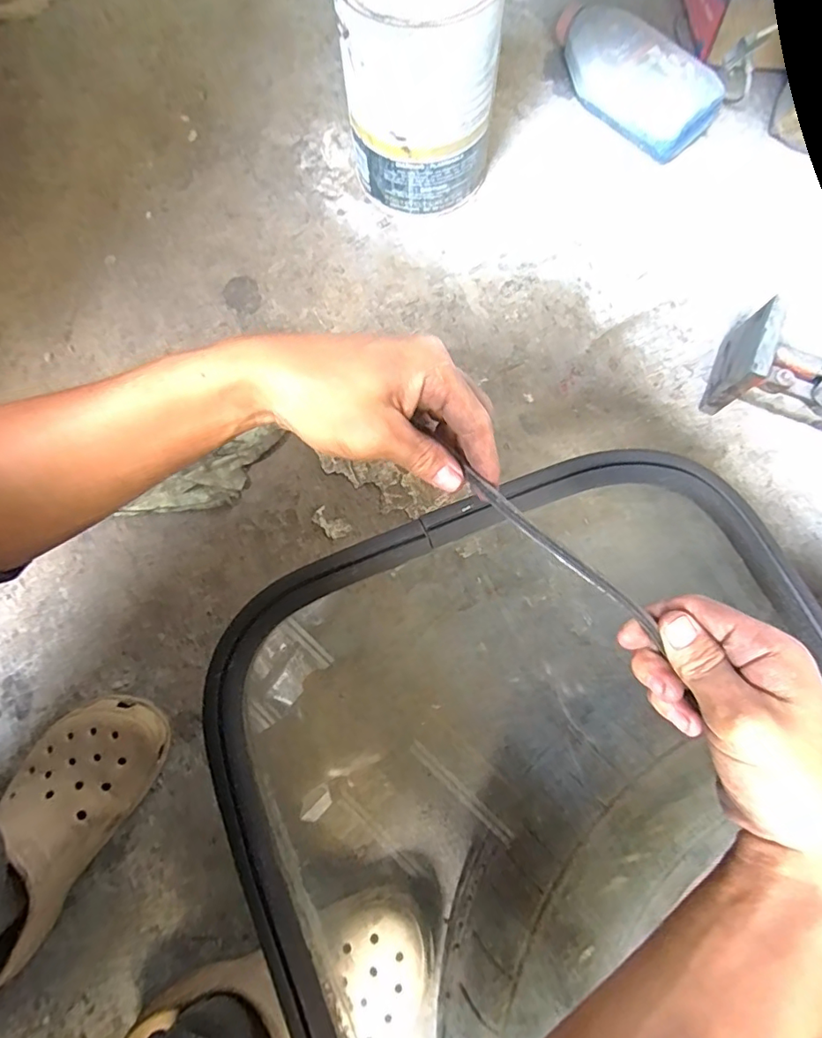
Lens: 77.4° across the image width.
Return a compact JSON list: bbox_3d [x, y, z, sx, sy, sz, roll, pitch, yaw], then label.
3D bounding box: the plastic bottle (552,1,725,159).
[{"bbox_3d":[0.269,-0.553,0.649,0.101,0.073,0.228,-42,80,-10],"label":"plastic bottle"}]

